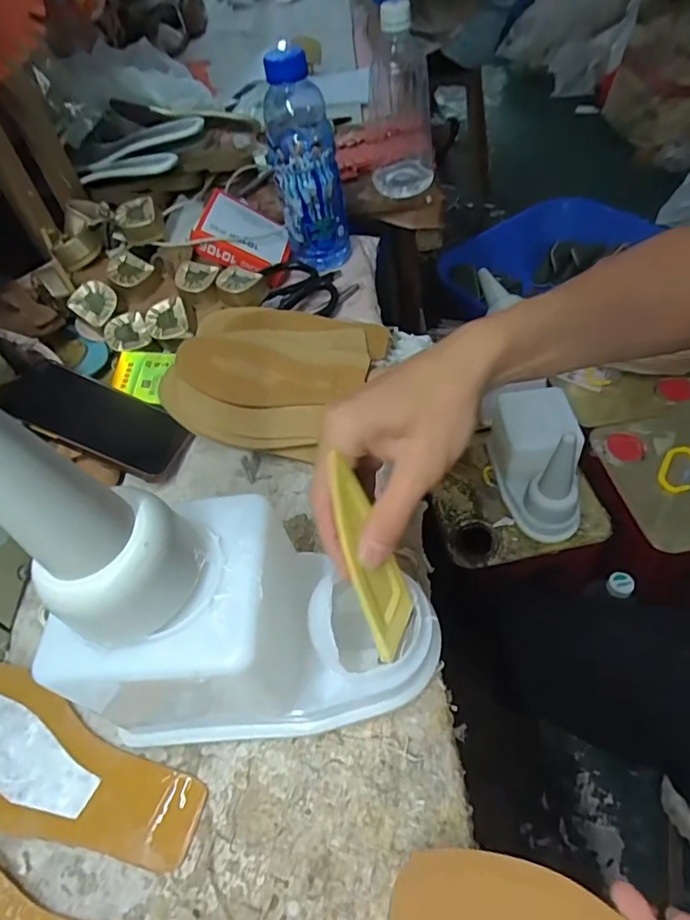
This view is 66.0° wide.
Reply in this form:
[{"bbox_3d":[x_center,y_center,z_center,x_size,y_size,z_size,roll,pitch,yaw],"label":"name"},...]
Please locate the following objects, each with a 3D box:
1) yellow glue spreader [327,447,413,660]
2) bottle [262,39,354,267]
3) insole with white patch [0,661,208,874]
[{"bbox_3d":[0.014,0.053,0.298,0.006,0.120,0.037,-2,25,43],"label":"yellow glue spreader"},{"bbox_3d":[-0.041,-0.320,0.583,0.071,0.208,0.069,-10,51,1],"label":"bottle"},{"bbox_3d":[-0.186,0.187,0.323,0.205,0.011,0.074,16,54,17],"label":"insole with white patch"}]

